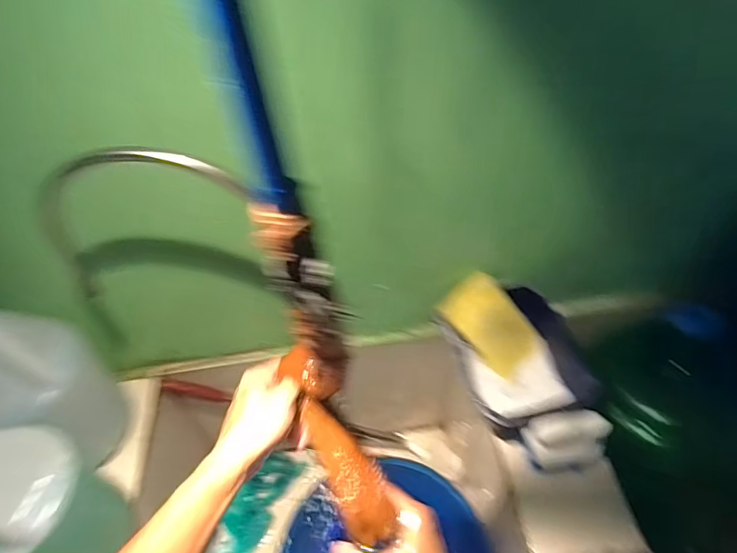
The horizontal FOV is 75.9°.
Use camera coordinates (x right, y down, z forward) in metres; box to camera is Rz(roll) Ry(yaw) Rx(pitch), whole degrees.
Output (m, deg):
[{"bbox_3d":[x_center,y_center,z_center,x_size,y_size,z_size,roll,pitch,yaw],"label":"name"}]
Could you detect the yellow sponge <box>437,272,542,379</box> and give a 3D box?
[{"bbox_3d":[0.180,0.068,0.690,0.088,0.017,0.143,-44,96,-10],"label":"yellow sponge"}]

